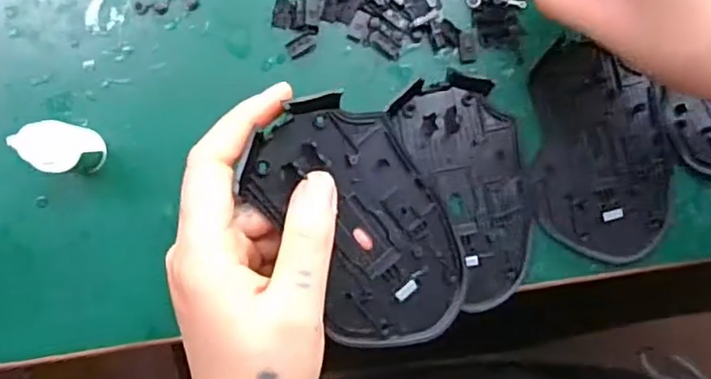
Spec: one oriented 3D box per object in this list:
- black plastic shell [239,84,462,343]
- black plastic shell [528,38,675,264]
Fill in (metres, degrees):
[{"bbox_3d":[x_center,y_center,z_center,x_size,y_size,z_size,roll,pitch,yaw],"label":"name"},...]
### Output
[{"bbox_3d":[0.004,0.016,0.271,0.067,0.026,0.111,-31,91,-5],"label":"black plastic shell"},{"bbox_3d":[0.128,-0.019,0.328,0.072,0.007,0.108,-1,89,-5],"label":"black plastic shell"}]

